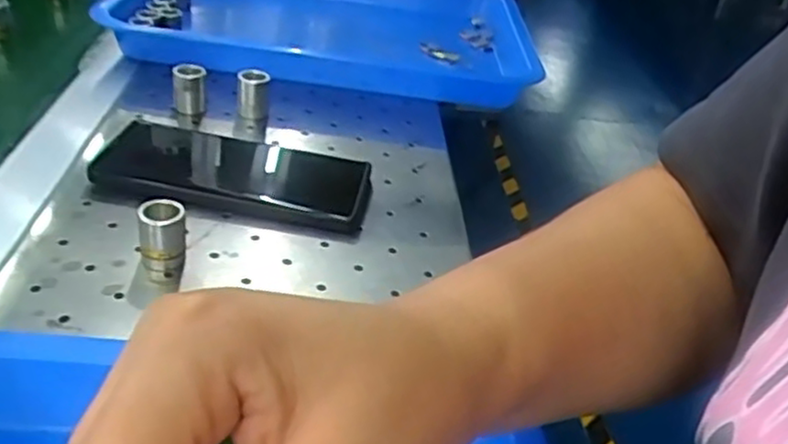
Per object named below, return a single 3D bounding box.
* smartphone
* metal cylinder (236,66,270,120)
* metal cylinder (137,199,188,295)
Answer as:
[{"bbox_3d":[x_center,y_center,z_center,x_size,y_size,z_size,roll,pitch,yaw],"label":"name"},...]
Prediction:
[{"bbox_3d":[-0.101,-0.032,0.463,0.169,0.015,0.081,9,33,3],"label":"smartphone"},{"bbox_3d":[-0.106,-0.096,0.542,0.022,0.037,0.020,1,33,-10],"label":"metal cylinder"},{"bbox_3d":[-0.119,0.008,0.373,0.022,0.035,0.018,-1,34,-13],"label":"metal cylinder"}]

